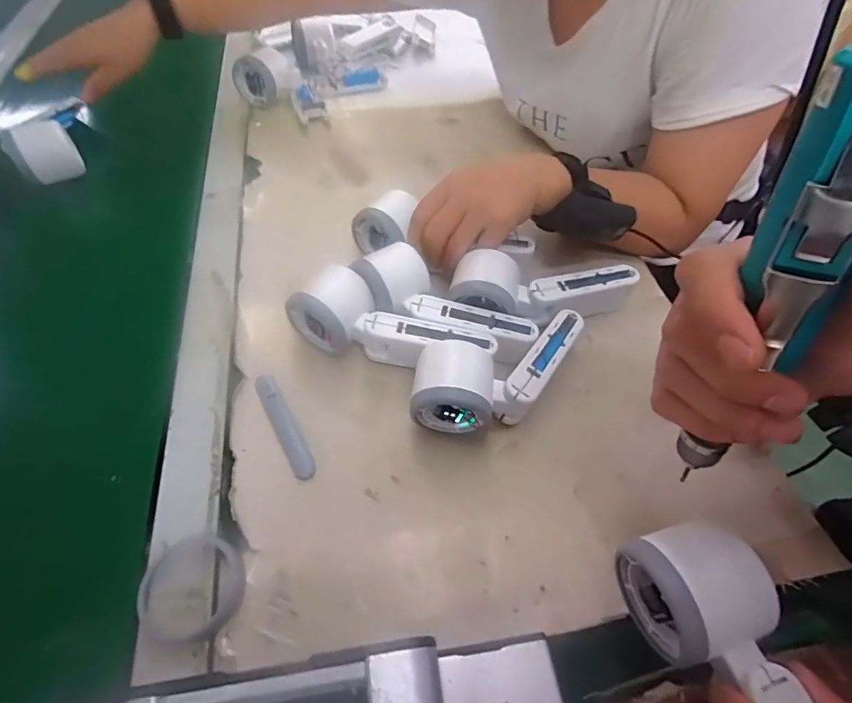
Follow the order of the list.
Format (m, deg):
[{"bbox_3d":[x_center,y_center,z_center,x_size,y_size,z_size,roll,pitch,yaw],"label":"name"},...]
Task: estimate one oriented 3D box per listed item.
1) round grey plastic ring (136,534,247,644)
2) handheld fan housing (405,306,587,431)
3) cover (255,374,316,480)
[{"bbox_3d":[-0.139,0.137,0.274,0.058,0.010,0.057,1,53,-1],"label":"round grey plastic ring"},{"bbox_3d":[0.059,0.016,0.349,0.148,0.052,0.062,-17,56,-14],"label":"handheld fan housing"},{"bbox_3d":[-0.106,0.054,0.349,0.017,0.008,0.092,-25,58,-19],"label":"cover"}]

